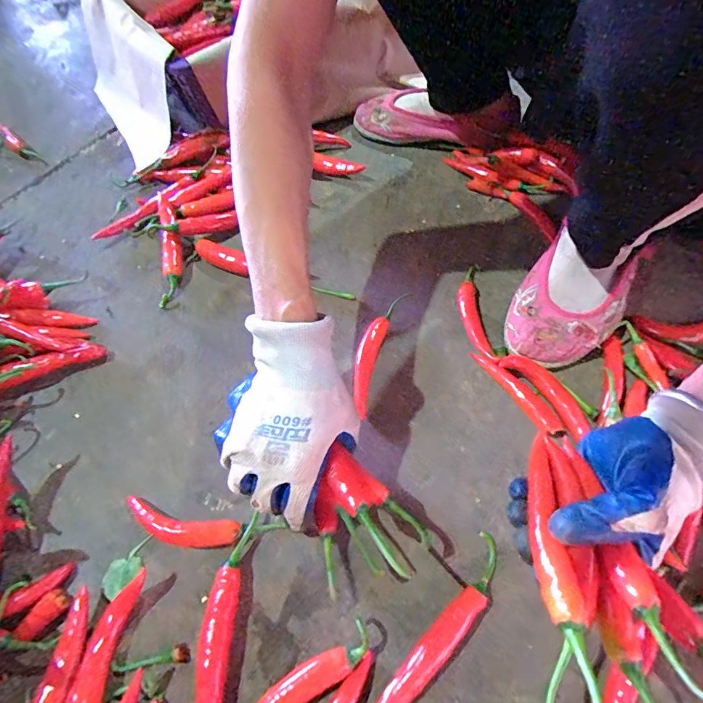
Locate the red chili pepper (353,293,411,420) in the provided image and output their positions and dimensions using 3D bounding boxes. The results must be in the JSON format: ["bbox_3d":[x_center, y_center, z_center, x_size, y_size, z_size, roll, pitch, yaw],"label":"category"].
[{"bbox_3d":[0.024,-0.005,0.432,0.028,0.012,0.145,17,62,13],"label":"red chili pepper"}]

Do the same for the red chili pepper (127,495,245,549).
[{"bbox_3d":[-0.142,0.144,0.351,0.109,0.018,0.027,10,60,9],"label":"red chili pepper"}]

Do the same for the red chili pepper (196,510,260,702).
[{"bbox_3d":[-0.096,0.206,0.312,0.026,0.016,0.160,1,59,4],"label":"red chili pepper"}]

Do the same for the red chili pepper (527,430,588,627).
[{"bbox_3d":[0.126,0.106,0.275,0.018,0.018,0.132,8,38,9],"label":"red chili pepper"}]

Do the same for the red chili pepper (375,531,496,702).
[{"bbox_3d":[0.062,0.207,0.304,0.024,0.012,0.164,35,67,22],"label":"red chili pepper"}]

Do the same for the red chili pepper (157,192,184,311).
[{"bbox_3d":[-0.217,-0.125,0.506,0.027,0.028,0.164,-11,59,-3],"label":"red chili pepper"}]

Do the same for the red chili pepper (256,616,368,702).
[{"bbox_3d":[-0.038,0.234,0.292,0.121,0.019,0.024,-33,62,-15],"label":"red chili pepper"}]

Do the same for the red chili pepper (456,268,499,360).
[{"bbox_3d":[0.126,-0.042,0.440,0.024,0.020,0.127,-2,59,3],"label":"red chili pepper"}]

